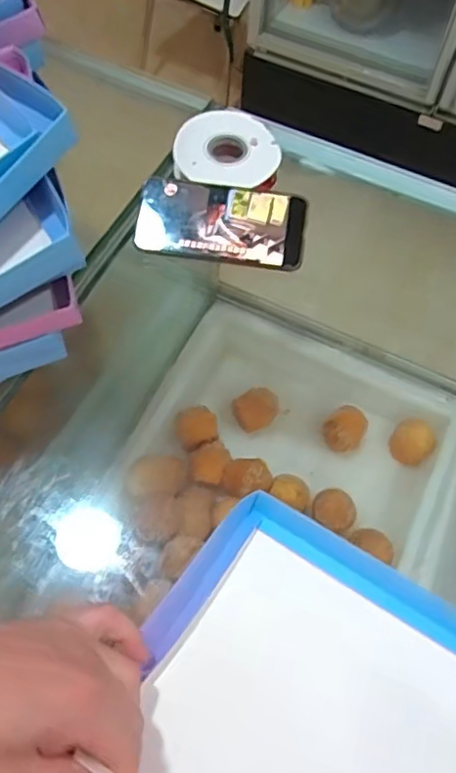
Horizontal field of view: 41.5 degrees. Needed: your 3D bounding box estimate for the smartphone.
[{"bbox_3d":[-0.006,-0.158,0.582,0.160,0.010,0.078,8,81,3],"label":"smartphone"}]

